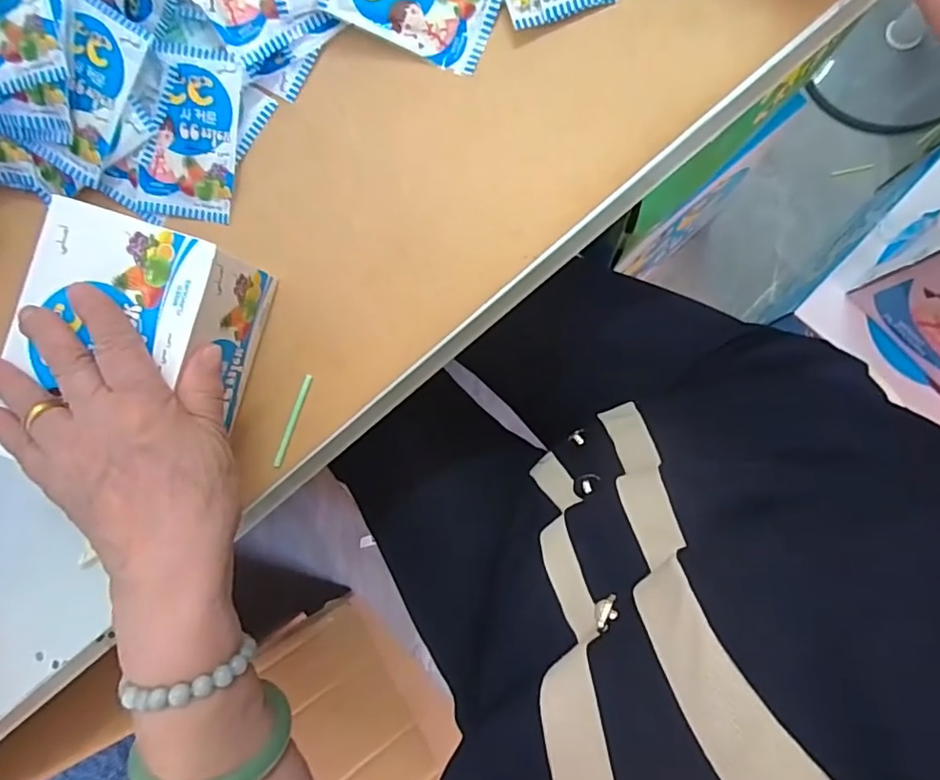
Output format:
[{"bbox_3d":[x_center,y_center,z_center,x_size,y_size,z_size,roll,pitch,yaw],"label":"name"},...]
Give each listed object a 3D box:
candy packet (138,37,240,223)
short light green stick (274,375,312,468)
[{"bbox_3d":[-0.183,-0.164,0.361,0.063,0.025,0.098,10,88,9],"label":"candy packet"},{"bbox_3d":[-0.111,0.019,0.353,0.005,0.004,0.060,20,89,9],"label":"short light green stick"}]

